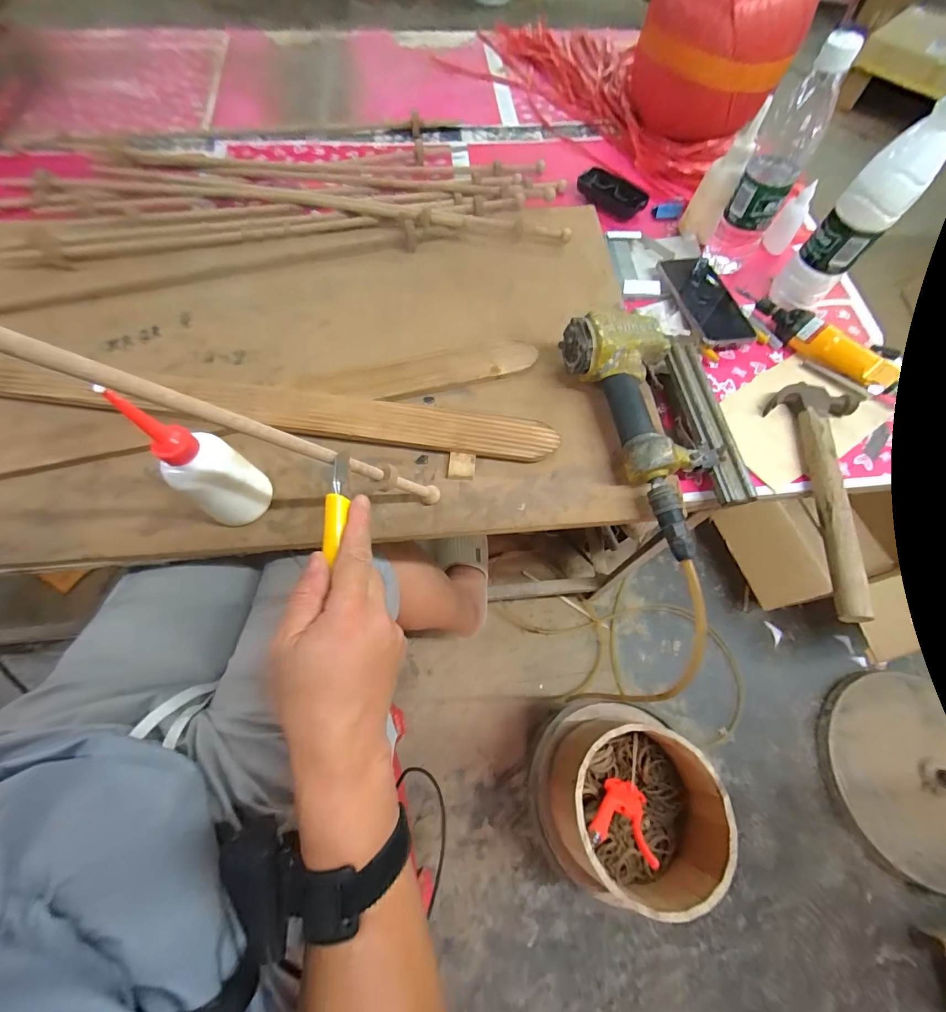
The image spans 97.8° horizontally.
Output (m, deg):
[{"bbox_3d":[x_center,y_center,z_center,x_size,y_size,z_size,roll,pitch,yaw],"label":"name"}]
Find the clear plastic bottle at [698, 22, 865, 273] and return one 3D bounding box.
[{"bbox_3d":[0.361,-0.405,0.501,0.067,0.234,0.056,27,69,9],"label":"clear plastic bottle"}]

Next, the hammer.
[{"bbox_3d":[0.397,-0.016,0.446,0.096,0.035,0.274,4,67,-1],"label":"hammer"}]

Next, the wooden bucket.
[{"bbox_3d":[0.234,0.445,0.606,0.209,0.160,0.215,1,67,-2],"label":"wooden bucket"}]

